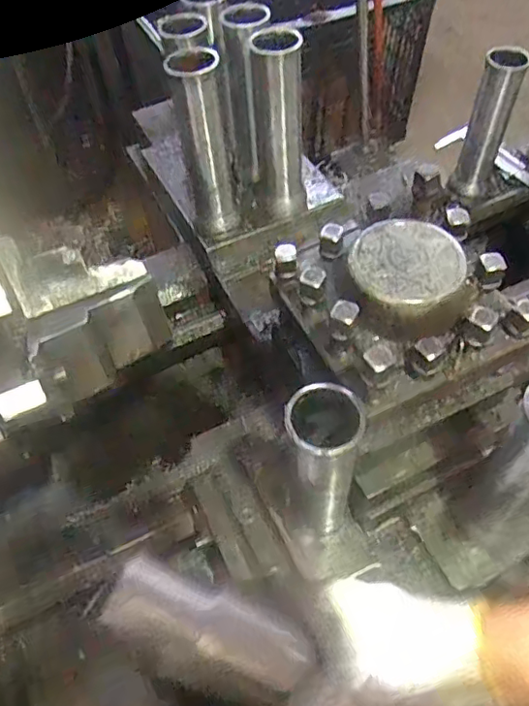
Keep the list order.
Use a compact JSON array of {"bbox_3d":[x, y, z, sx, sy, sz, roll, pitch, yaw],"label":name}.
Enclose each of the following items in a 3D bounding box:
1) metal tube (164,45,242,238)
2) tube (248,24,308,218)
[{"bbox_3d":[-0.059,-0.212,0.587,0.050,0.186,0.048,-8,55,-3],"label":"metal tube"},{"bbox_3d":[0.018,-0.239,0.602,0.054,0.192,0.040,0,55,3],"label":"tube"}]

